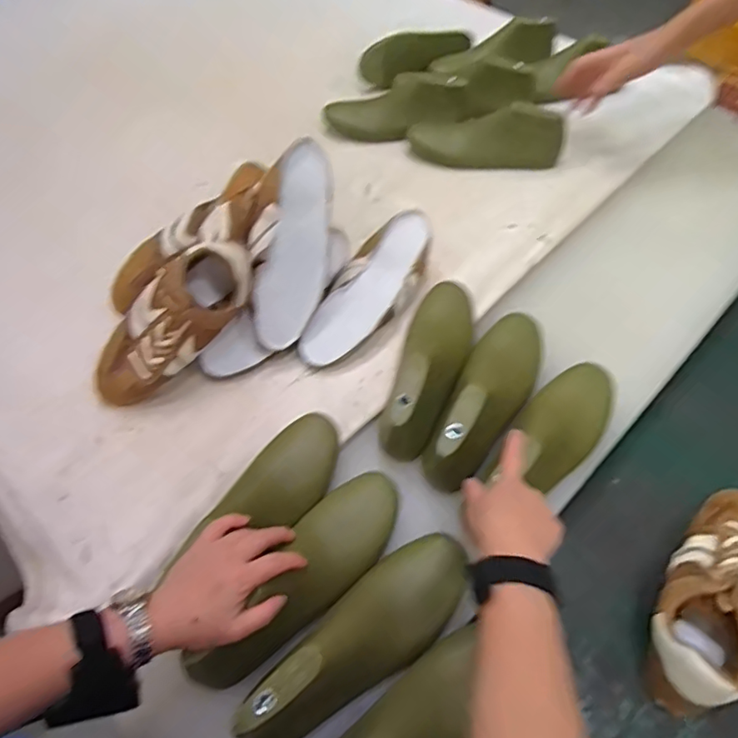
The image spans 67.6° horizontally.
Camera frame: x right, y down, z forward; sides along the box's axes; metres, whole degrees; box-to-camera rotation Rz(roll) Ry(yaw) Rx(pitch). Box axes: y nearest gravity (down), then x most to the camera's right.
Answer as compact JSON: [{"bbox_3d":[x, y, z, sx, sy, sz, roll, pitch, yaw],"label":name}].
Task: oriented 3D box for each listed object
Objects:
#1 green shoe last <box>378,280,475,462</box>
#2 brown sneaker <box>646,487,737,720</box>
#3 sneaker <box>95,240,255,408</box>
[{"bbox_3d":[0.078,-0.019,0.671,0.080,0.071,0.267,17,58,13],"label":"green shoe last"},{"bbox_3d":[0.369,0.233,0.578,0.103,0.083,0.248,39,66,24],"label":"brown sneaker"},{"bbox_3d":[-0.245,-0.056,0.684,0.094,0.089,0.254,40,86,24],"label":"sneaker"}]

